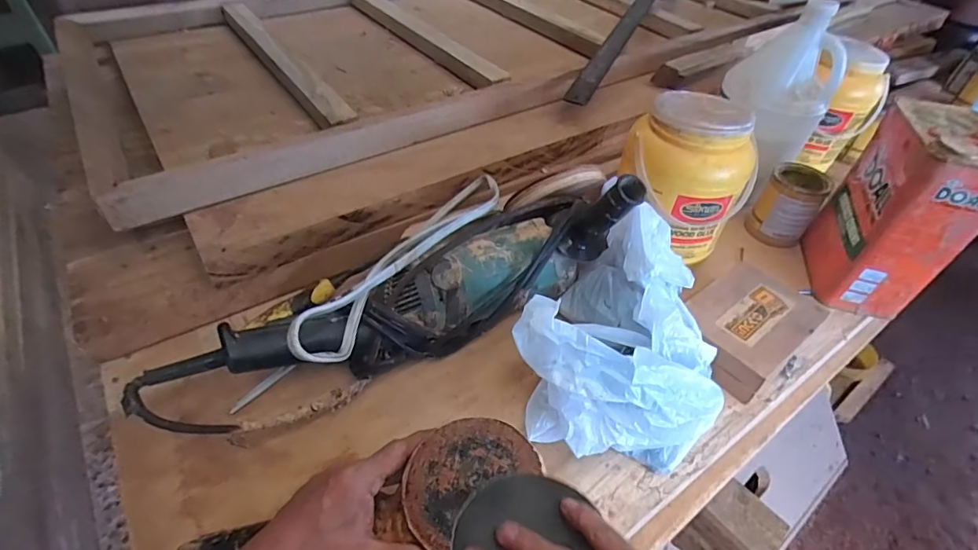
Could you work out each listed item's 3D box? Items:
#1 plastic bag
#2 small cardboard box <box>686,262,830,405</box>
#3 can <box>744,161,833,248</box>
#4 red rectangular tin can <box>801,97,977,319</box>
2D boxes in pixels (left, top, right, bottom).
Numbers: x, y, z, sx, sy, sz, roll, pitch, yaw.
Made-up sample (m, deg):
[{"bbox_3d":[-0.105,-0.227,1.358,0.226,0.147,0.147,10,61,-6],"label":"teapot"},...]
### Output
[{"bbox_3d":[0.156,0.069,0.517,0.197,0.155,0.248,22,47,20],"label":"plastic bag"},{"bbox_3d":[0.325,0.060,0.611,0.176,0.046,0.118,-29,52,-28],"label":"small cardboard box"},{"bbox_3d":[0.458,-0.107,0.749,0.081,0.110,0.080,29,49,25],"label":"can"},{"bbox_3d":[0.532,-0.085,0.644,0.112,0.229,0.165,14,45,13],"label":"red rectangular tin can"}]

